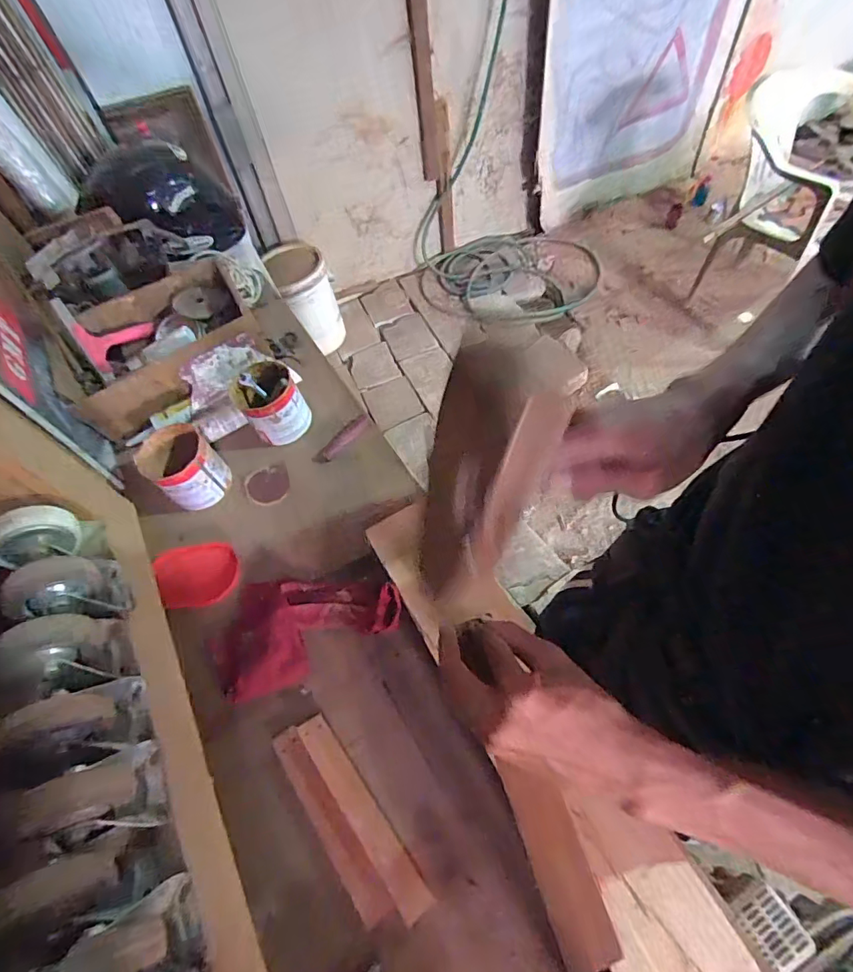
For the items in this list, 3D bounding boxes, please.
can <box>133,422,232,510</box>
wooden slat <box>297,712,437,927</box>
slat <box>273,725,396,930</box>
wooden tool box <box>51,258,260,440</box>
[{"bbox_3d":[-0.403,-0.032,0.810,0.116,0.094,0.104,34,67,22],"label":"can"},{"bbox_3d":[-0.077,0.370,0.559,0.035,0.018,0.234,-36,63,-16],"label":"wooden slat"},{"bbox_3d":[-0.113,0.378,0.553,0.037,0.021,0.221,-34,62,-16],"label":"slat"},{"bbox_3d":[-0.500,-0.274,0.904,0.333,0.105,0.242,-35,61,-14],"label":"wooden tool box"}]

